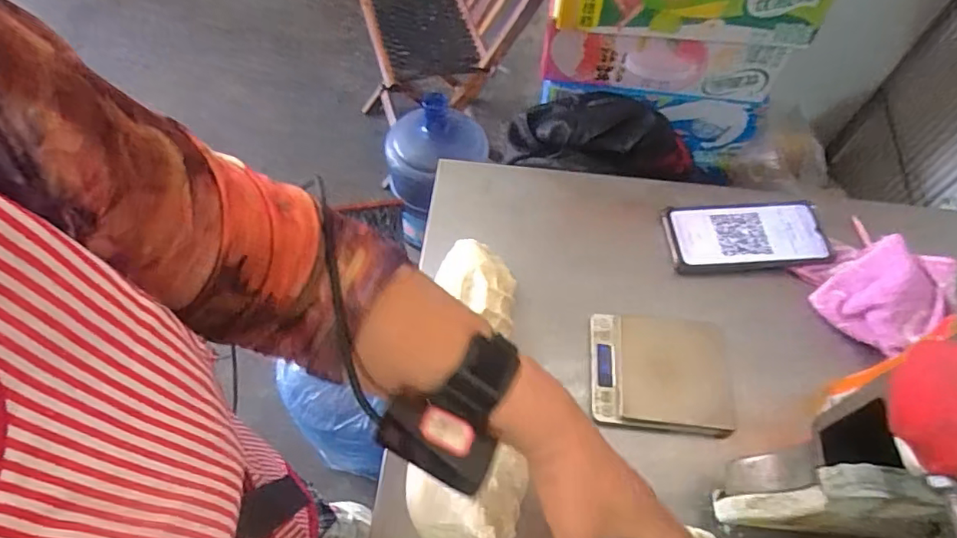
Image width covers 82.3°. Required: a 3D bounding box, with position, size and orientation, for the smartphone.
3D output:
[{"bbox_3d":[0.285,-0.034,0.581,0.164,0.018,0.076,0,60,-2],"label":"smartphone"}]

